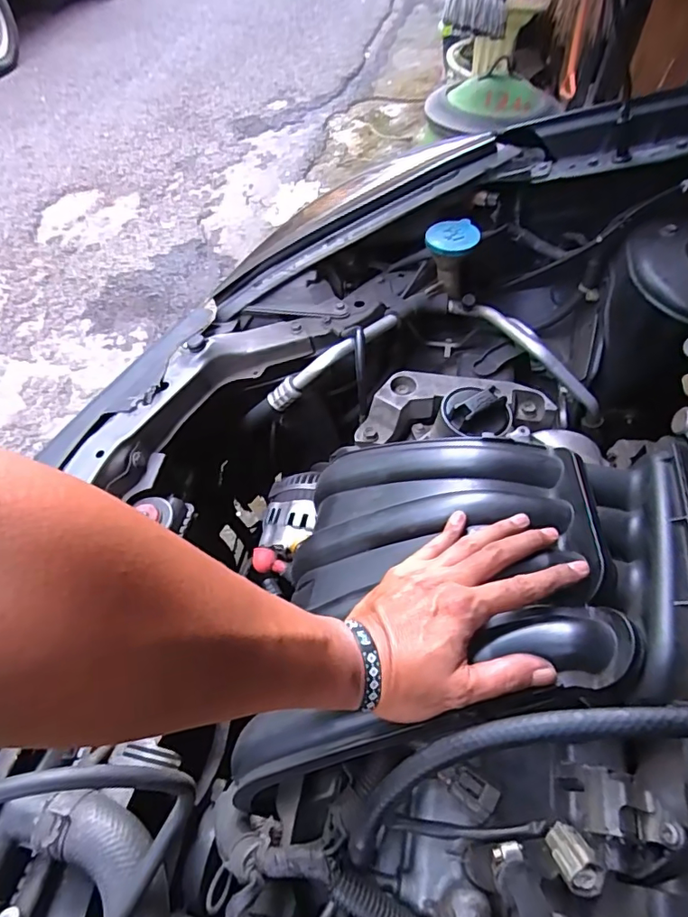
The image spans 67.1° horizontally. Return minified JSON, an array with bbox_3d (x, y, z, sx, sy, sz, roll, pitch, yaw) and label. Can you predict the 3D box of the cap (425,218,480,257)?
[{"bbox_3d":[0.123,-0.251,0.590,0.059,0.015,0.050,12,57,10],"label":"cap"}]

